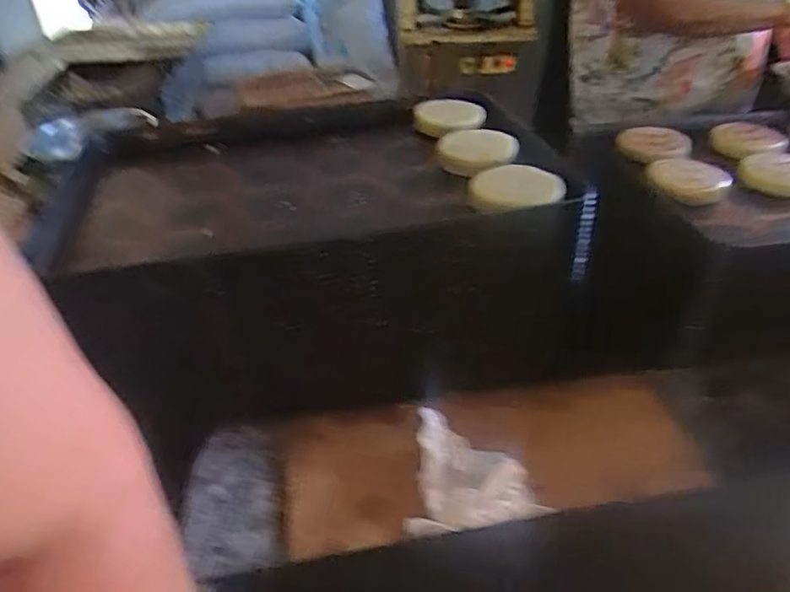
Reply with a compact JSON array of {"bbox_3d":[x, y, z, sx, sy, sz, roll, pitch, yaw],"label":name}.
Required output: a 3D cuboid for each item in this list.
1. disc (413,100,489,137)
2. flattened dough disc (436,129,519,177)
[{"bbox_3d":[0.080,-0.266,0.870,0.119,0.017,0.124,-1,35,1],"label":"disc"},{"bbox_3d":[0.100,-0.188,0.754,0.105,0.030,0.086,26,44,34],"label":"flattened dough disc"}]

